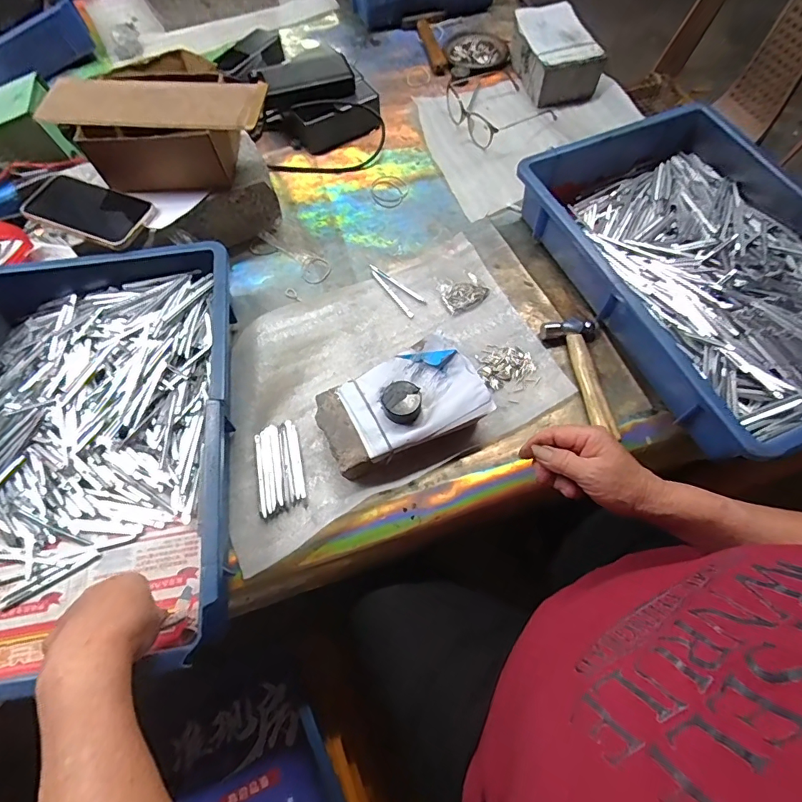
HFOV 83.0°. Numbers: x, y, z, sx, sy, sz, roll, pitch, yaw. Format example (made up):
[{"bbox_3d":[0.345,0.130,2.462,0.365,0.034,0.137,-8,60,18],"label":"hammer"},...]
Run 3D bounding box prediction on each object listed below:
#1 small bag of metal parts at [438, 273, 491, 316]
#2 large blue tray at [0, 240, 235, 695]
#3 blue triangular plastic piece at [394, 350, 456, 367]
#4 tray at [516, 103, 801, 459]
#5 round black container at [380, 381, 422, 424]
[{"bbox_3d":[0.080,-0.139,0.572,0.055,0.016,0.044,-28,66,-12],"label":"small bag of metal parts"},{"bbox_3d":[-0.312,0.034,0.447,0.270,0.085,0.418,-8,66,0],"label":"large blue tray"},{"bbox_3d":[0.028,-0.047,0.486,0.061,0.007,0.020,-1,64,1],"label":"blue triangular plastic piece"},{"bbox_3d":[0.357,-0.156,0.538,0.277,0.090,0.427,-22,65,-9],"label":"tray"},{"bbox_3d":[0.000,0.001,0.458,0.038,0.024,0.037,-1,64,1],"label":"round black container"}]

